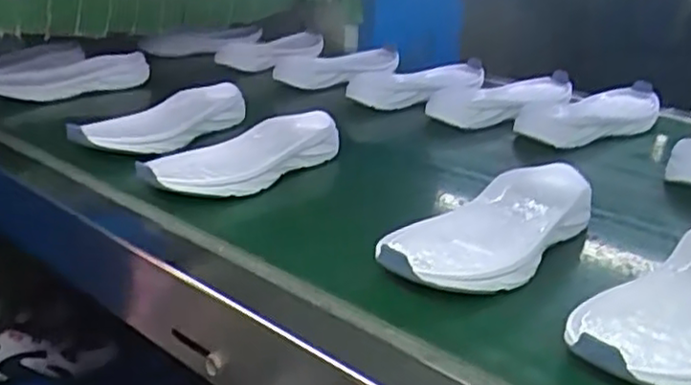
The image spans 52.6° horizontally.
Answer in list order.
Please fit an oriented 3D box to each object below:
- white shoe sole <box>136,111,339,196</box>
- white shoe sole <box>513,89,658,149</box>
[{"bbox_3d":[-0.093,-0.033,0.665,0.213,0.037,0.097,-19,30,-36],"label":"white shoe sole"},{"bbox_3d":[0.301,-0.096,0.831,0.099,0.023,0.213,21,32,40],"label":"white shoe sole"}]

